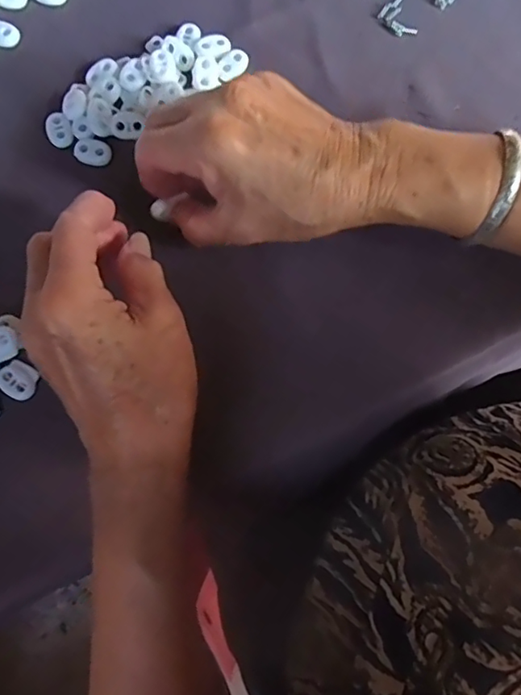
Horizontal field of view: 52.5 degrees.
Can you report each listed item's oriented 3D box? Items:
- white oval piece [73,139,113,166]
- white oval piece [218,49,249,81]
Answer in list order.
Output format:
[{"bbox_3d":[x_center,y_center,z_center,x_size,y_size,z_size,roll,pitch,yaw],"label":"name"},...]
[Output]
[{"bbox_3d":[-0.103,-0.120,0.322,0.024,0.004,0.016,15,79,4],"label":"white oval piece"},{"bbox_3d":[-0.018,-0.178,0.333,0.023,0.007,0.014,-34,80,-6],"label":"white oval piece"}]

